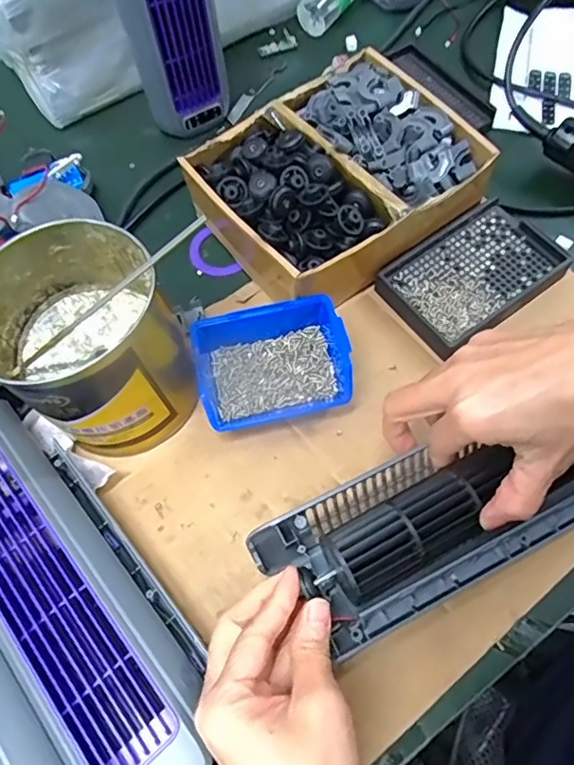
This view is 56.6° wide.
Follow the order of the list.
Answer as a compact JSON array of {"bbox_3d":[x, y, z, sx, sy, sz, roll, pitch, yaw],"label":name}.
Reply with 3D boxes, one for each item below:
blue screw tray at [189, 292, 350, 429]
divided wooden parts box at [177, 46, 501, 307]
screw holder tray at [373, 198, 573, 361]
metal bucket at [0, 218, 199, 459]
[{"bbox_3d":[-0.011,-0.014,0.414,0.114,0.048,0.090,-10,64,-2],"label":"blue screw tray"},{"bbox_3d":[0.044,-0.174,0.457,0.207,0.070,0.179,-34,67,-13],"label":"divided wooden parts box"},{"bbox_3d":[0.157,-0.091,0.456,0.140,0.027,0.093,-35,67,-13],"label":"screw holder tray"},{"bbox_3d":[-0.139,-0.024,0.382,0.122,0.119,0.125,-1,64,3],"label":"metal bucket"}]

